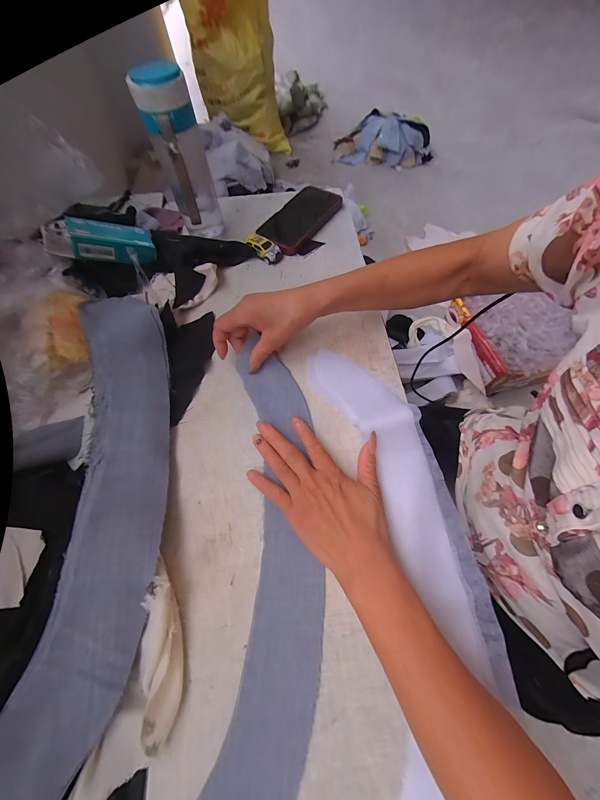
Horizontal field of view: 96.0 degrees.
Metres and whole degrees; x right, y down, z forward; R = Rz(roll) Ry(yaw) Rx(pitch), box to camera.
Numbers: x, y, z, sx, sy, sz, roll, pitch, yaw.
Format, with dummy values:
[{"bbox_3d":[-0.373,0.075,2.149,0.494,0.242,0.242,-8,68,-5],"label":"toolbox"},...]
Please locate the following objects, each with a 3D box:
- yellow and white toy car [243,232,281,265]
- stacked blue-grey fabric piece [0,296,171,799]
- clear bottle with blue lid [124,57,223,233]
[{"bbox_3d":[-0.056,-0.240,0.424,0.060,0.017,0.026,37,69,-4],"label":"yellow and white toy car"},{"bbox_3d":[-0.185,0.068,0.264,0.100,0.024,0.444,-3,64,-14],"label":"stacked blue-grey fabric piece"},{"bbox_3d":[-0.159,-0.329,0.372,0.062,0.171,0.066,-18,68,-4],"label":"clear bottle with blue lid"}]

